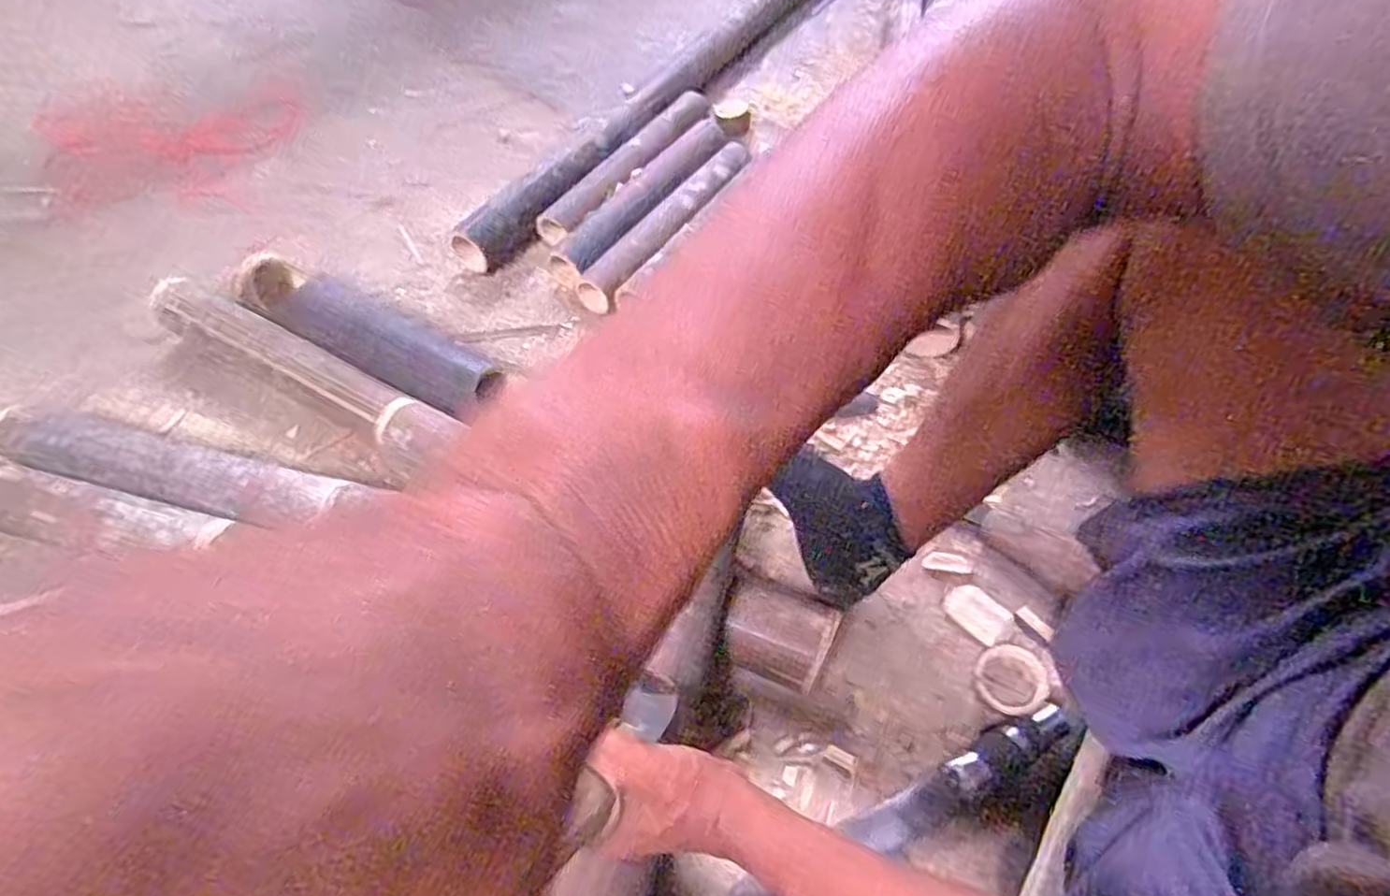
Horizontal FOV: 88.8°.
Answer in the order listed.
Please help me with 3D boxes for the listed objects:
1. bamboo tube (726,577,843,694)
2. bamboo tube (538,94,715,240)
[{"bbox_3d":[0.075,0.172,0.652,0.095,0.067,0.075,23,58,13],"label":"bamboo tube"},{"bbox_3d":[-0.089,-0.431,1.055,0.055,0.053,0.393,28,60,16],"label":"bamboo tube"}]

